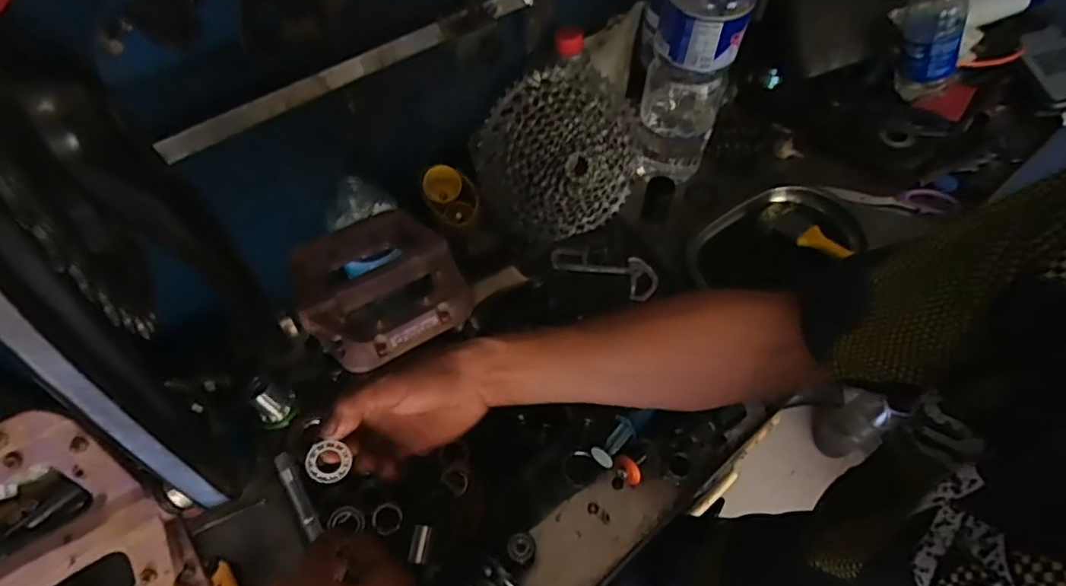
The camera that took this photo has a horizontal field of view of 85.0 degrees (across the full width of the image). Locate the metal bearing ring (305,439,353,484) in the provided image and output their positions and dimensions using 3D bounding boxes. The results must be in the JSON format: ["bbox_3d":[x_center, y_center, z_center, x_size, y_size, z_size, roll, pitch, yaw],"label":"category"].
[{"bbox_3d":[-0.144,0.119,0.410,0.030,0.004,0.030,0,91,-14],"label":"metal bearing ring"}]

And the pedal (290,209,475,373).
[{"bbox_3d":[-0.098,-0.008,0.364,0.095,0.026,0.113,-30,63,-16],"label":"pedal"}]

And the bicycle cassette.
[{"bbox_3d":[0.037,-0.151,0.647,0.192,0.192,0.047,-10,24,-18],"label":"bicycle cassette"}]

